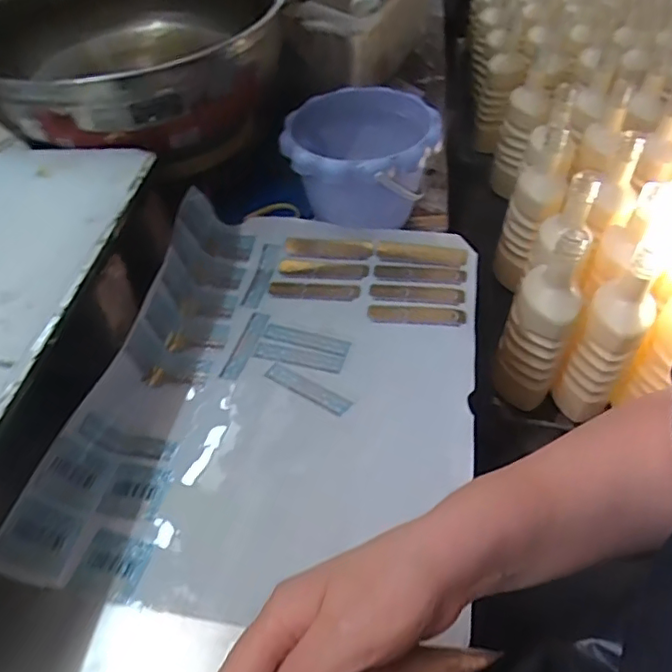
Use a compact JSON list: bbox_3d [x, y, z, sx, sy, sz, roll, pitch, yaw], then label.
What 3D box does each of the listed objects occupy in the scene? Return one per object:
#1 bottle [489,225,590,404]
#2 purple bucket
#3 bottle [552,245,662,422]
[{"bbox_3d":[0.246,-0.017,0.685,0.073,0.246,0.078,16,51,14],"label":"bottle"},{"bbox_3d":[0.028,-0.173,0.606,0.154,0.120,0.153,0,49,0],"label":"purple bucket"},{"bbox_3d":[0.324,0.014,0.692,0.064,0.240,0.063,24,53,20],"label":"bottle"}]

